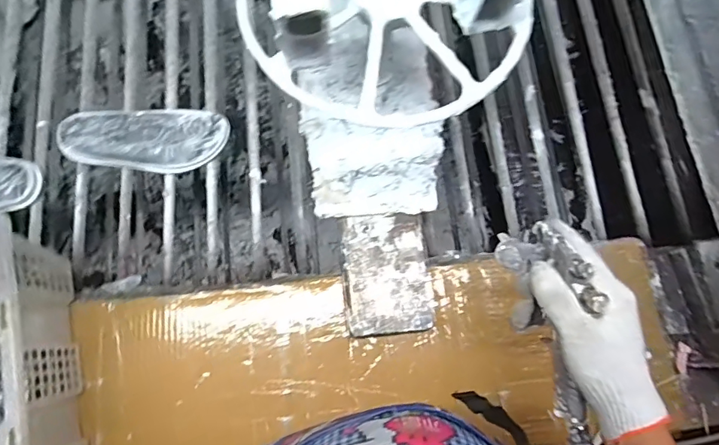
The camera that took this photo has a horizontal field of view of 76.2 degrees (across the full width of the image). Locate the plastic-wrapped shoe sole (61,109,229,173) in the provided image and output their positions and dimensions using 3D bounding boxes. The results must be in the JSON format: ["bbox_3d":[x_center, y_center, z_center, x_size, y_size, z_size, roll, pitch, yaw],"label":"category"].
[{"bbox_3d":[-0.336,-0.131,0.722,0.251,0.031,0.099,4,78,0],"label":"plastic-wrapped shoe sole"}]

